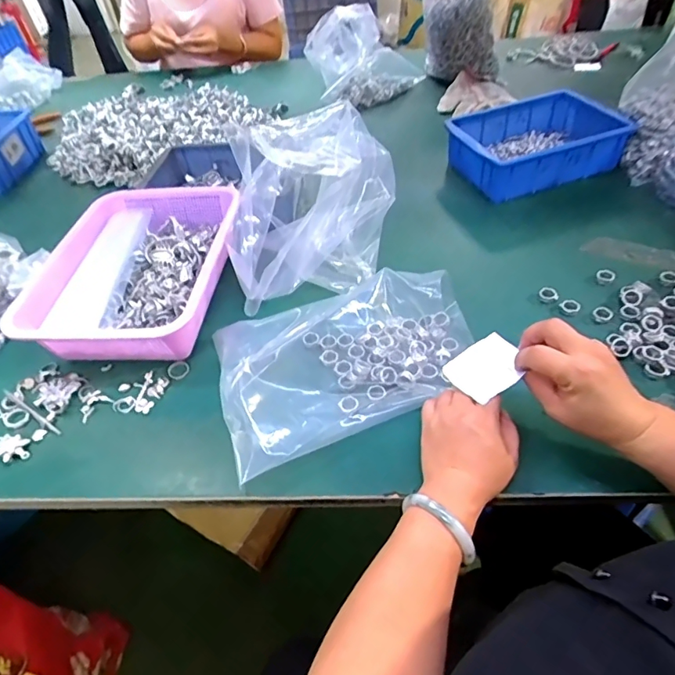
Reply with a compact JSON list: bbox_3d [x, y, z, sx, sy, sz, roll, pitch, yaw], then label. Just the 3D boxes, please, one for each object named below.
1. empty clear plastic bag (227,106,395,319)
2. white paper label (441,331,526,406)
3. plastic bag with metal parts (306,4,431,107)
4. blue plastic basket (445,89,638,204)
[{"bbox_3d":[-0.036,-0.160,0.606,0.196,0.187,0.163,5,48,11],"label":"empty clear plastic bag"},{"bbox_3d":[0.141,0.027,0.447,0.076,0.010,0.051,-32,51,-22],"label":"white paper label"},{"bbox_3d":[0.060,-0.593,1.000,0.249,0.162,0.163,-4,47,3],"label":"plastic bag with metal parts"},{"bbox_3d":[0.328,-0.320,0.803,0.248,0.106,0.182,-22,48,-14],"label":"blue plastic basket"}]

